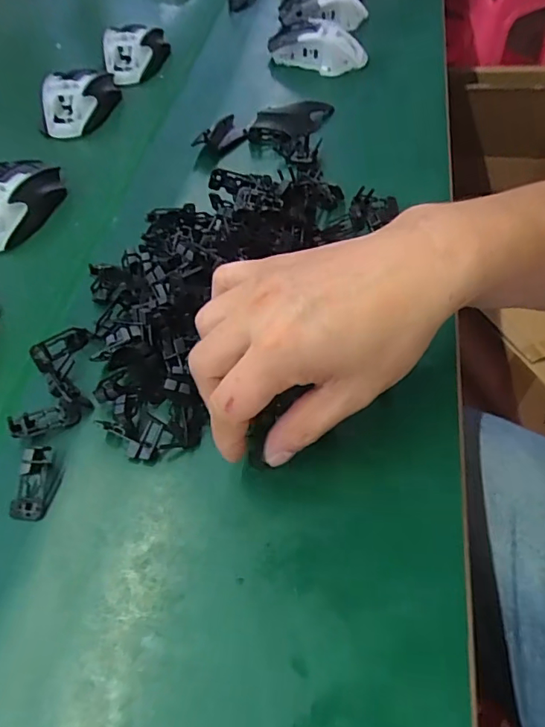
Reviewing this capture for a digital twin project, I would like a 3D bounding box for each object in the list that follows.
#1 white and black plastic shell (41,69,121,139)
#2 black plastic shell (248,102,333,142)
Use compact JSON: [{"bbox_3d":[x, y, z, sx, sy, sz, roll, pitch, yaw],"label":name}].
[{"bbox_3d":[-0.216,-0.290,0.567,0.061,0.054,0.098,8,55,7],"label":"white and black plastic shell"},{"bbox_3d":[0.022,-0.250,0.533,0.100,0.026,0.035,-22,56,-10],"label":"black plastic shell"}]

